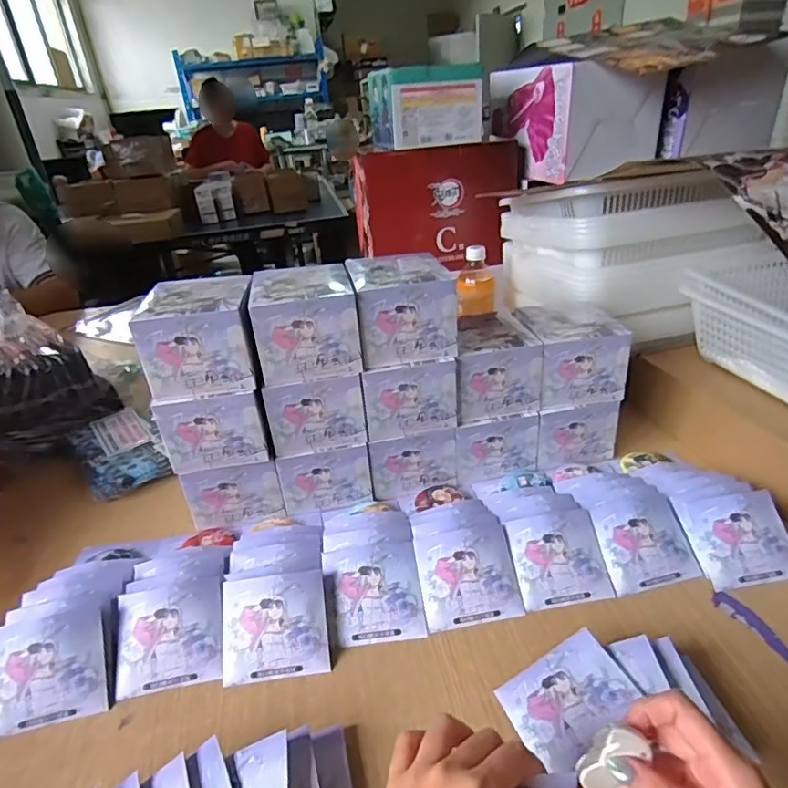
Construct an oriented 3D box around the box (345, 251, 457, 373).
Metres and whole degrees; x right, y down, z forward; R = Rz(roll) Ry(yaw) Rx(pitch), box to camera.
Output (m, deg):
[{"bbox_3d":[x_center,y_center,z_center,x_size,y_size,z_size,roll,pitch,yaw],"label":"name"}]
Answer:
[{"bbox_3d":[0.008,-0.095,0.630,0.104,0.110,0.114,-8,29,-7],"label":"box"}]

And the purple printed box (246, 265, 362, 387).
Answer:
[{"bbox_3d":[-0.098,-0.082,0.606,0.105,0.092,0.110,-9,29,-7],"label":"purple printed box"}]

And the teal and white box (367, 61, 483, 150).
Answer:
[{"bbox_3d":[0.055,-0.504,0.952,0.183,0.118,0.121,-7,29,-4],"label":"teal and white box"}]

